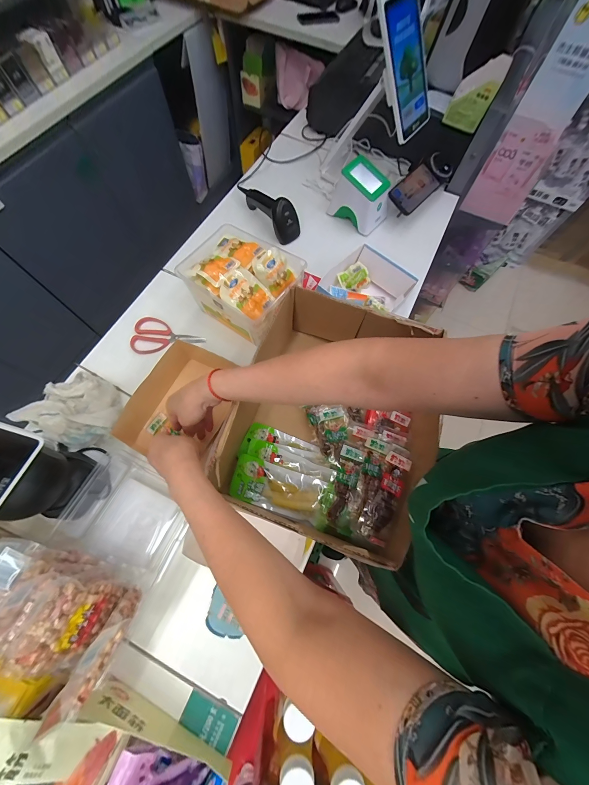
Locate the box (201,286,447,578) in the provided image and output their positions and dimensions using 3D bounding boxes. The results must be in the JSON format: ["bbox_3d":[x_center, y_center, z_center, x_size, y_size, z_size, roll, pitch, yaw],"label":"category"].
[{"bbox_3d":[0.056,0.046,0.485,0.309,0.155,0.360,21,70,6],"label":"box"}]

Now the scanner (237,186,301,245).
[{"bbox_3d":[-0.063,-0.470,0.713,0.064,0.082,0.213,-32,74,-13],"label":"scanner"}]

